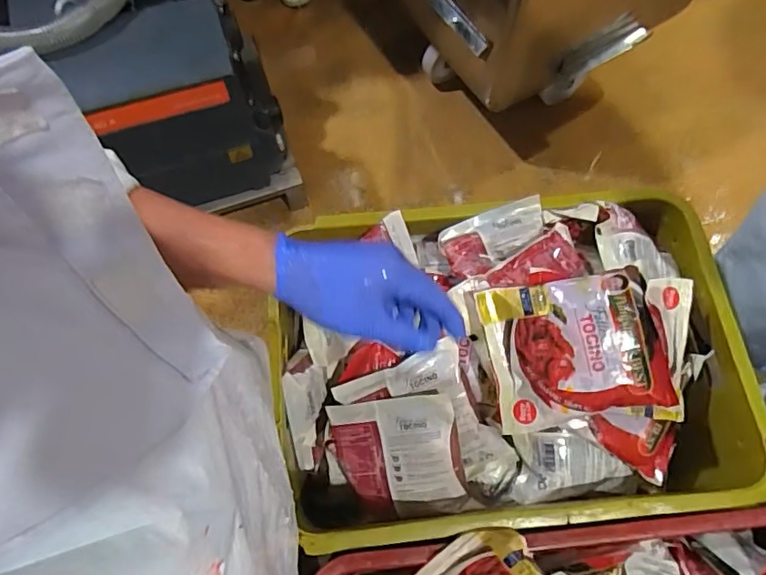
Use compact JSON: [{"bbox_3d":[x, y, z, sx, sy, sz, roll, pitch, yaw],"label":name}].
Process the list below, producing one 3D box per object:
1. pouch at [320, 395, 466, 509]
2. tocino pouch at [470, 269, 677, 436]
[{"bbox_3d":[0.012,0.175,0.594,0.139,0.016,0.110,-11,87,21],"label":"pouch"},{"bbox_3d":[0.184,0.061,0.538,0.158,0.021,0.137,-12,85,14],"label":"tocino pouch"}]

